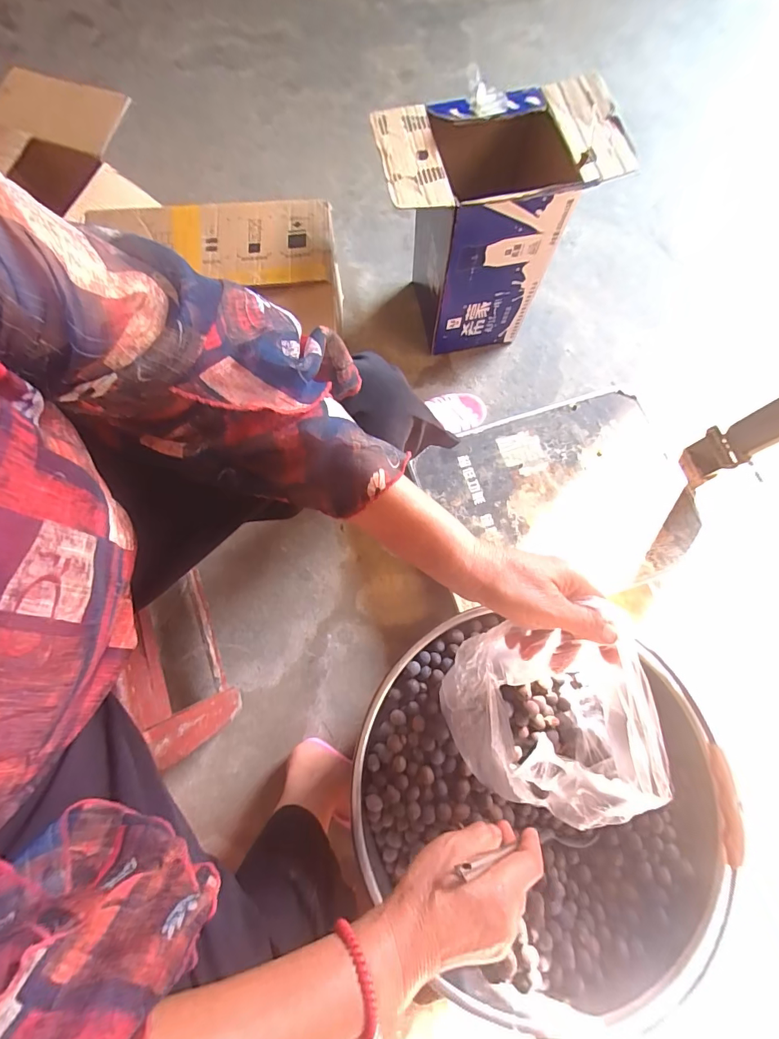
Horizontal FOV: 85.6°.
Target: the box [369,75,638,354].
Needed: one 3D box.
[{"bbox_3d":[0.144,-0.443,0.688,0.321,0.321,0.227,3,76,0],"label":"box"}]

